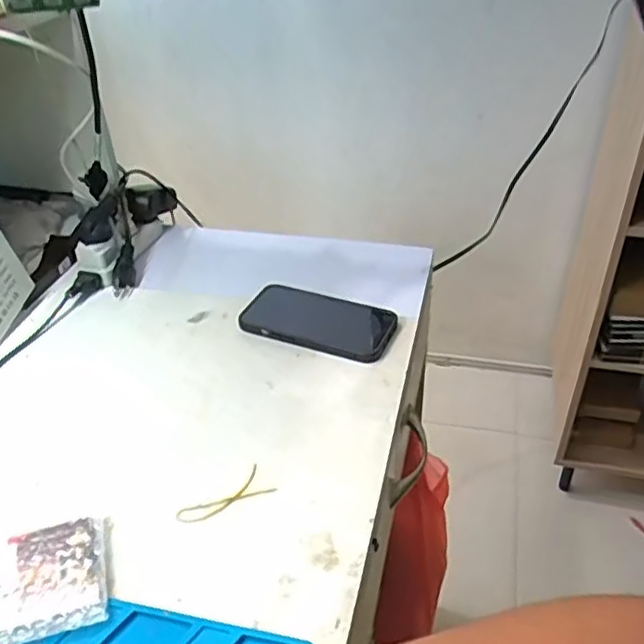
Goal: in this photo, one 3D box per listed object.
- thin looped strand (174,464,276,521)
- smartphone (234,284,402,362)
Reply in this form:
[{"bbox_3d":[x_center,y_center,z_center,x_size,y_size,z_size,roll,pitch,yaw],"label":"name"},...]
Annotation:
[{"bbox_3d":[-0.073,0.130,0.481,0.073,0.004,0.030,-22,41,-27],"label":"thin looped strand"},{"bbox_3d":[-0.003,-0.002,0.649,0.152,0.017,0.083,13,38,19],"label":"smartphone"}]

